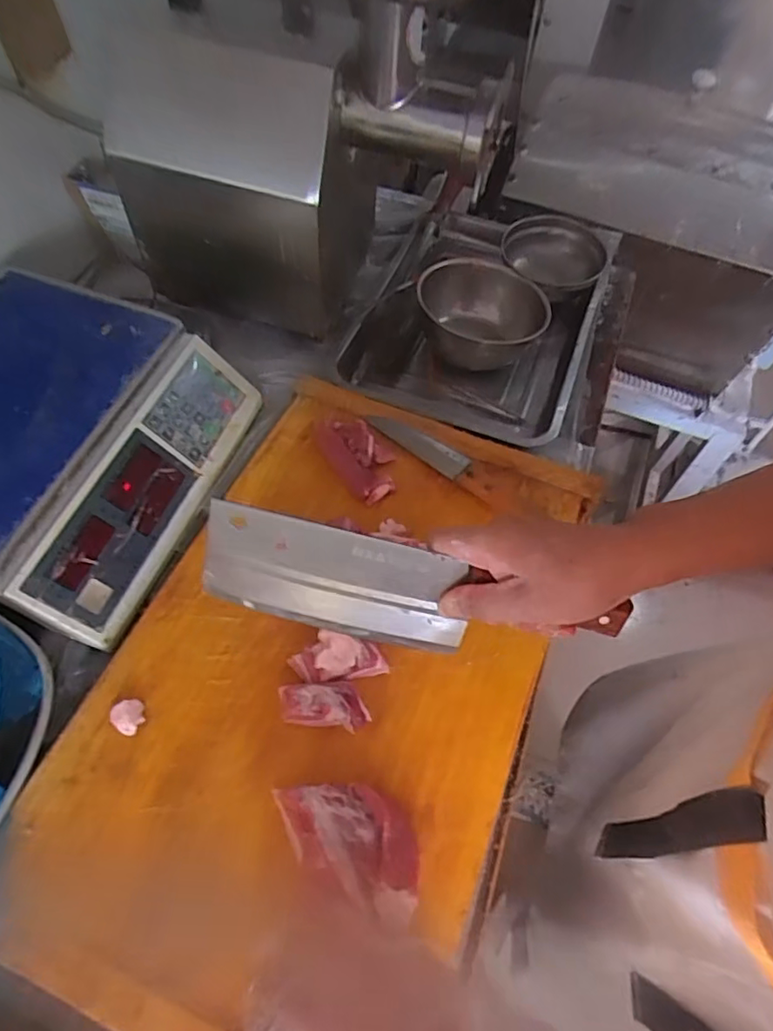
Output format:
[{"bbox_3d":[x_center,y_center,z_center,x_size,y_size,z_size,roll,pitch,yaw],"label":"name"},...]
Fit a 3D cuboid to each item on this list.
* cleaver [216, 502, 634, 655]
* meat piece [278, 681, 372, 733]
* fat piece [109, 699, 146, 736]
[{"bbox_3d":[0.017,0.059,0.440,0.301,0.093,0.025,12,30,-3],"label":"cleaver"},{"bbox_3d":[-0.052,0.160,0.497,0.074,0.033,0.037,9,60,1],"label":"meat piece"},{"bbox_3d":[-0.214,0.166,0.489,0.025,0.012,0.025,2,60,-3],"label":"fat piece"}]

